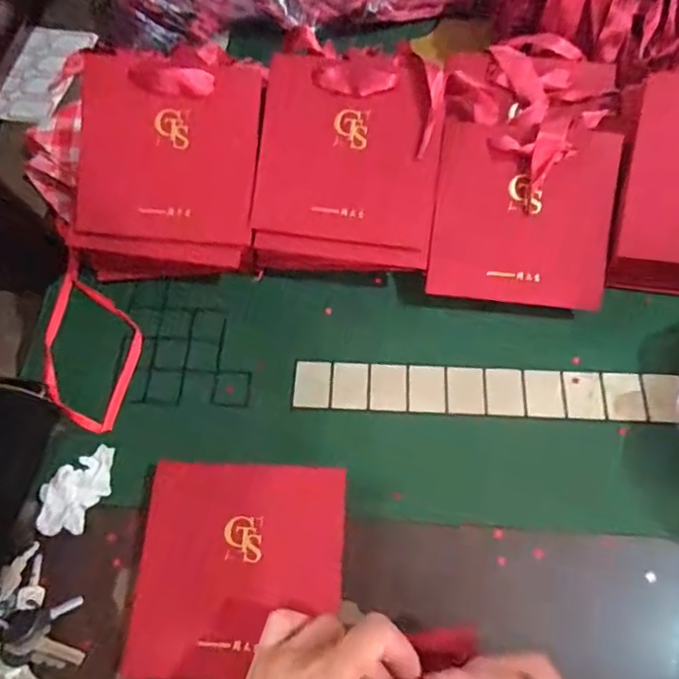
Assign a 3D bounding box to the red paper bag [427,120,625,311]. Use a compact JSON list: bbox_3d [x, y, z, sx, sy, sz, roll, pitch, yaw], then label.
[{"bbox_3d":[0.148,-0.099,0.450,0.141,0.008,0.138,6,97,0],"label":"red paper bag"}]

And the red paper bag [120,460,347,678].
[{"bbox_3d":[-0.069,0.160,0.390,0.139,0.025,0.139,2,65,3],"label":"red paper bag"}]

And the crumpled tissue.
[{"bbox_3d":[-0.196,0.110,0.417,0.039,0.028,0.068,29,69,14],"label":"crumpled tissue"}]

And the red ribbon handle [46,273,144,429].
[{"bbox_3d":[-0.214,0.011,0.471,0.088,0.017,0.124,10,66,7],"label":"red ribbon handle"}]

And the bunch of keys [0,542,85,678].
[{"bbox_3d":[-0.213,0.200,0.390,0.057,0.020,0.101,-12,65,-4],"label":"bunch of keys"}]

